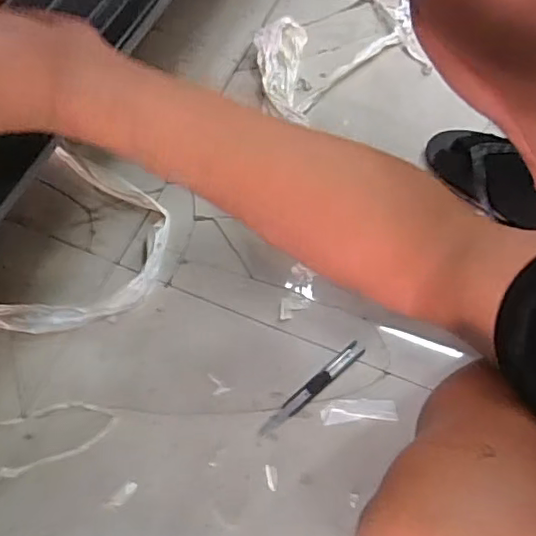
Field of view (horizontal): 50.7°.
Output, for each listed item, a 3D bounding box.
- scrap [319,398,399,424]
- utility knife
[{"bbox_3d":[0.105,0.164,0.653,0.086,0.004,0.027,-2,64,-3],"label":"scrap"},{"bbox_3d":[0.053,0.142,0.663,0.154,0.007,0.021,-38,70,-18],"label":"utility knife"}]

